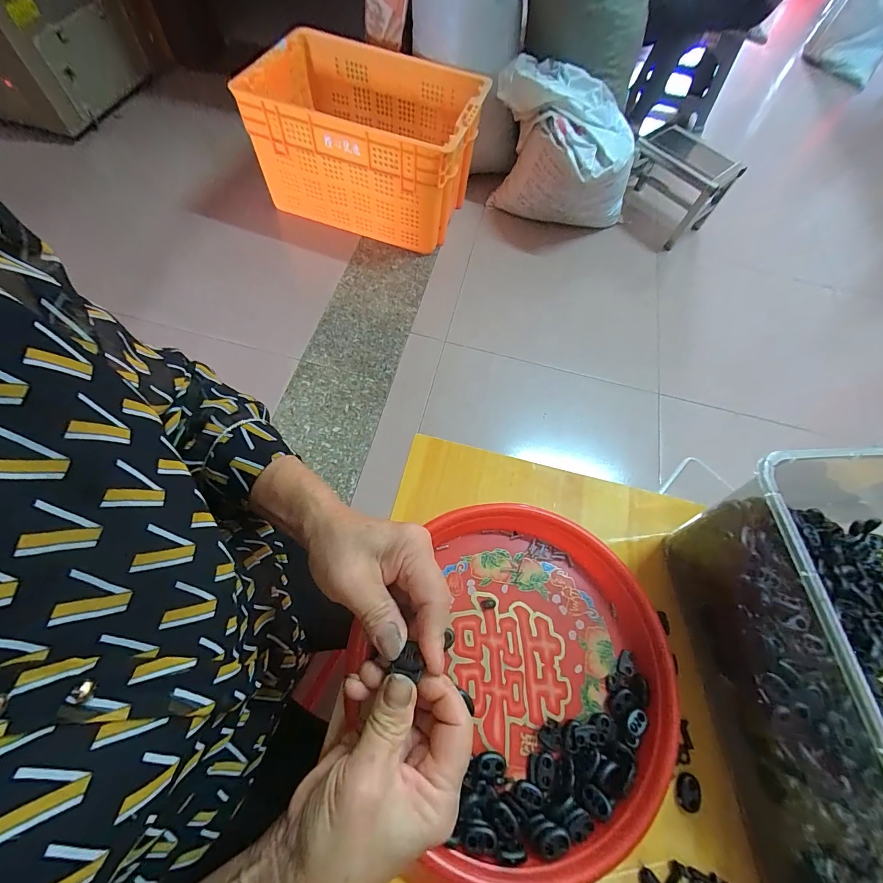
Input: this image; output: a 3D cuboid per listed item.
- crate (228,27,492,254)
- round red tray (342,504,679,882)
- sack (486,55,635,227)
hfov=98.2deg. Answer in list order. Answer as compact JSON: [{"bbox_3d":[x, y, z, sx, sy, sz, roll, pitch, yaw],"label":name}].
[{"bbox_3d":[-0.203,-0.857,1.132,0.557,0.331,0.413,20,65,4],"label":"crate"},{"bbox_3d":[0.063,0.167,0.285,0.224,0.046,0.235,1,61,-1],"label":"round red tray"},{"bbox_3d":[0.398,-0.917,1.217,0.441,0.329,0.330,38,68,11],"label":"sack"}]

